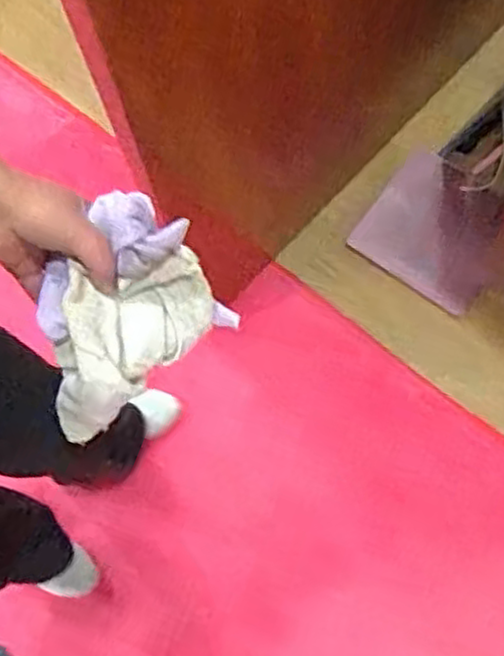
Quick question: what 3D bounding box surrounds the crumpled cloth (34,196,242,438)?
[{"bbox_3d":[-0.110,-0.003,0.577,0.172,0.151,0.060,-40,38,-4],"label":"crumpled cloth"}]

